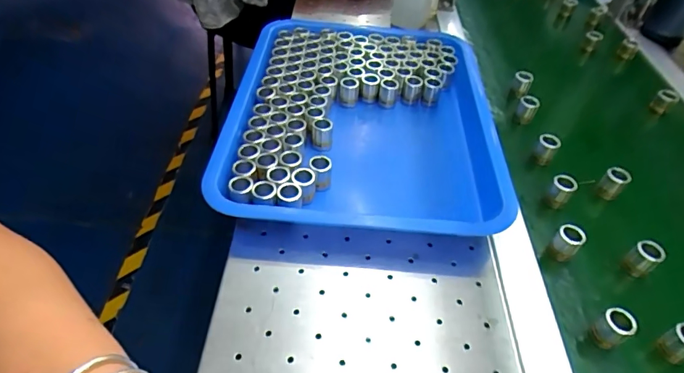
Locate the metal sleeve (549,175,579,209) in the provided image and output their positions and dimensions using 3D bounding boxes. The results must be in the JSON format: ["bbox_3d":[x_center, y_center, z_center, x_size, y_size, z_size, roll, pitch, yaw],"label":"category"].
[{"bbox_3d":[0.233,0.007,0.470,0.022,0.037,0.022,3,46,-3],"label":"metal sleeve"}]

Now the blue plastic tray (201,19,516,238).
[{"bbox_3d":[0.028,-0.089,0.528,0.296,0.046,0.364,6,46,-1],"label":"blue plastic tray"}]

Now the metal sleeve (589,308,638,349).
[{"bbox_3d":[0.223,0.118,0.362,0.020,0.035,0.022,3,46,-3],"label":"metal sleeve"}]

